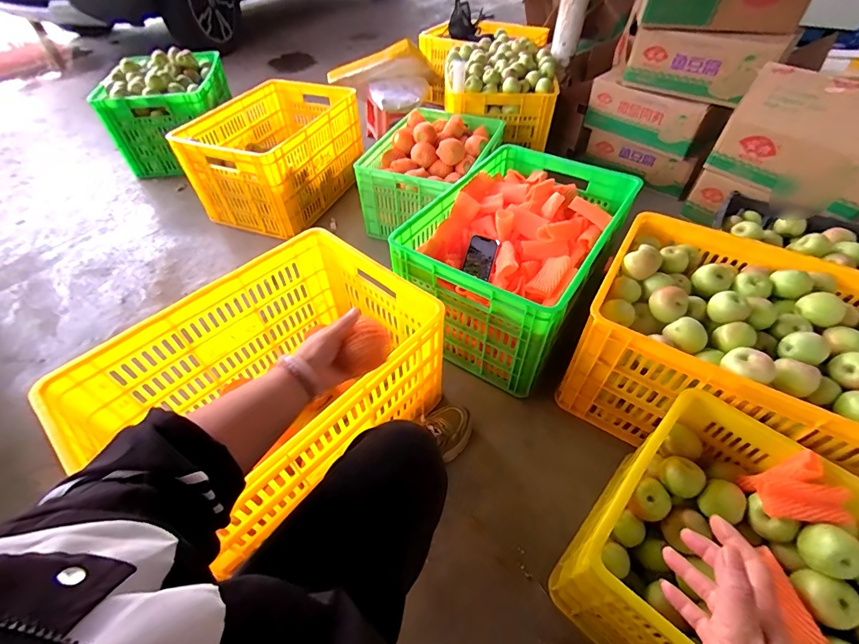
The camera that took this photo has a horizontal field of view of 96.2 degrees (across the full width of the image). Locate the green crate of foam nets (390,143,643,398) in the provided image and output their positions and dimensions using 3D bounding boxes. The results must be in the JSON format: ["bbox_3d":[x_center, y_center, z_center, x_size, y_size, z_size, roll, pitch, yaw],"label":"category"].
[{"bbox_3d":[0.242,-0.186,1.092,0.422,0.313,0.612,28,55,22],"label":"green crate of foam nets"}]

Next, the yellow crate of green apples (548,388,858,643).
[{"bbox_3d":[0.534,0.438,0.589,0.532,0.282,0.391,37,59,27],"label":"yellow crate of green apples"}]

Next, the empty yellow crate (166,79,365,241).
[{"bbox_3d":[-0.585,-0.680,1.547,0.415,0.315,0.650,19,52,16],"label":"empty yellow crate"}]

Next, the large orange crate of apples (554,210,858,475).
[{"bbox_3d":[0.666,0.069,0.856,0.593,0.320,0.455,24,54,20],"label":"large orange crate of apples"}]

